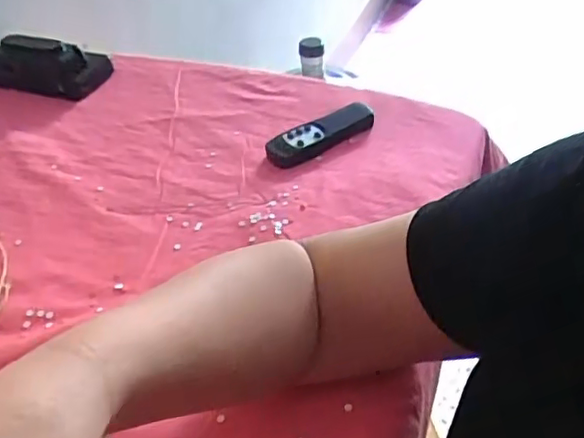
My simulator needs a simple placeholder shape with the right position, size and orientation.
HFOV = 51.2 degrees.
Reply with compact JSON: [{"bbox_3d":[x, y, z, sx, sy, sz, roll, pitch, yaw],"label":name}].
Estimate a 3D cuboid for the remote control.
[{"bbox_3d":[0.029,-0.082,0.582,0.117,0.015,0.031,-30,48,-25],"label":"remote control"}]

